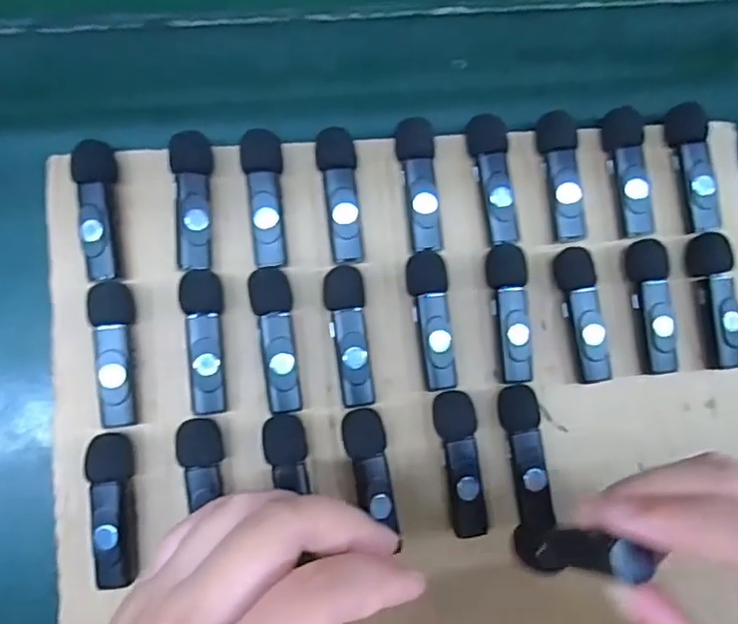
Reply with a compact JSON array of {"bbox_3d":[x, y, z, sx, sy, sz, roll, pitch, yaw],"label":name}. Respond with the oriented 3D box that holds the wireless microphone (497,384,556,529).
[{"bbox_3d":[0.072,0.067,0.279,0.017,0.017,0.063,-7,83,-6],"label":"wireless microphone"}]

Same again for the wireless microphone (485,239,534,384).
[{"bbox_3d":[0.068,0.000,0.286,0.019,0.016,0.066,-5,83,-6],"label":"wireless microphone"}]

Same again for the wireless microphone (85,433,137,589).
[{"bbox_3d":[-0.111,0.086,0.260,0.016,0.018,0.064,-5,83,-6],"label":"wireless microphone"}]

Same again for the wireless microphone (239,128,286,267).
[{"bbox_3d":[-0.048,-0.053,0.282,0.019,0.017,0.063,-6,83,-6],"label":"wireless microphone"}]

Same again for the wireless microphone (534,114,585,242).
[{"bbox_3d":[0.095,-0.066,0.294,0.016,0.015,0.062,-7,83,-6],"label":"wireless microphone"}]

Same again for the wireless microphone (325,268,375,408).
[{"bbox_3d":[-0.010,0.012,0.279,0.018,0.018,0.064,-5,83,-6],"label":"wireless microphone"}]

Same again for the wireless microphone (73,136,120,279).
[{"bbox_3d":[-0.123,-0.046,0.274,0.016,0.017,0.063,-6,83,-6],"label":"wireless microphone"}]

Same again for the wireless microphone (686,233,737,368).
[{"bbox_3d":[0.171,-0.006,0.295,0.014,0.018,0.065,-7,83,-6],"label":"wireless microphone"}]

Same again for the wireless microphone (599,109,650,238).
[{"bbox_3d":[0.130,-0.070,0.300,0.016,0.015,0.063,-9,83,-6],"label":"wireless microphone"}]

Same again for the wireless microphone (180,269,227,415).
[{"bbox_3d":[-0.075,0.014,0.273,0.018,0.018,0.064,-3,83,-5],"label":"wireless microphone"}]

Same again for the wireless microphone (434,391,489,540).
[{"bbox_3d":[0.042,0.069,0.277,0.019,0.015,0.064,-6,83,-6],"label":"wireless microphone"}]

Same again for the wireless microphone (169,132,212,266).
[{"bbox_3d":[-0.082,-0.051,0.279,0.018,0.019,0.062,-2,83,-5],"label":"wireless microphone"}]

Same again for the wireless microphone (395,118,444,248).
[{"bbox_3d":[0.024,-0.060,0.289,0.018,0.016,0.062,-4,83,-5],"label":"wireless microphone"}]

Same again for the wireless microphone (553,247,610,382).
[{"bbox_3d":[0.102,0.002,0.289,0.016,0.016,0.064,-10,84,-6],"label":"wireless microphone"}]

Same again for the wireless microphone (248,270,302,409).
[{"bbox_3d":[-0.042,0.013,0.276,0.018,0.017,0.065,-8,83,-6],"label":"wireless microphone"}]

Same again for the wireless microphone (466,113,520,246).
[{"bbox_3d":[0.061,-0.064,0.293,0.018,0.016,0.063,-10,84,-6],"label":"wireless microphone"}]

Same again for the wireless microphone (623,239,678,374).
[{"bbox_3d":[0.138,-0.003,0.292,0.015,0.016,0.064,-4,83,-5],"label":"wireless microphone"}]

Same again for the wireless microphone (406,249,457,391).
[{"bbox_3d":[0.029,0.004,0.283,0.018,0.017,0.065,-5,83,-6],"label":"wireless microphone"}]

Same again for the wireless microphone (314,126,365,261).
[{"bbox_3d":[-0.014,-0.054,0.284,0.017,0.016,0.062,-6,83,-6],"label":"wireless microphone"}]

